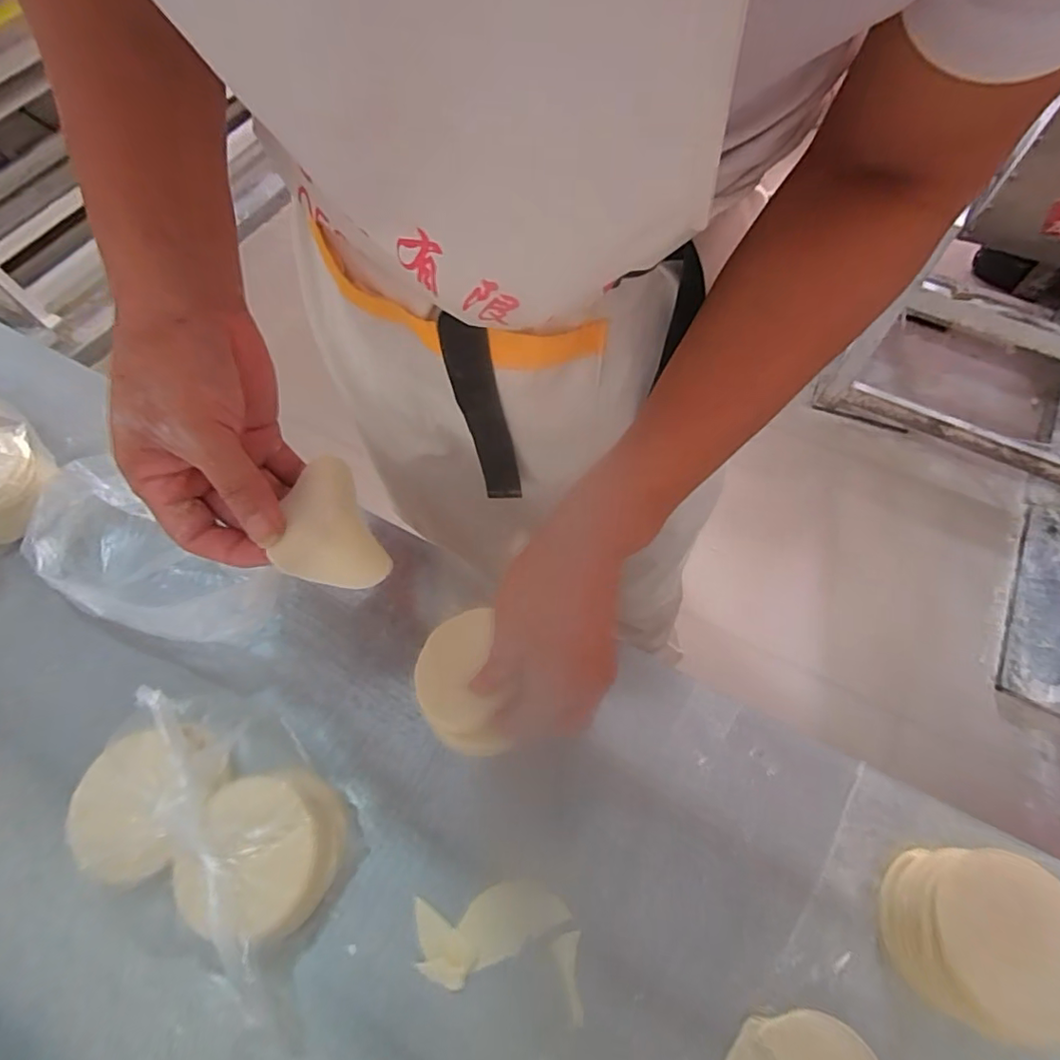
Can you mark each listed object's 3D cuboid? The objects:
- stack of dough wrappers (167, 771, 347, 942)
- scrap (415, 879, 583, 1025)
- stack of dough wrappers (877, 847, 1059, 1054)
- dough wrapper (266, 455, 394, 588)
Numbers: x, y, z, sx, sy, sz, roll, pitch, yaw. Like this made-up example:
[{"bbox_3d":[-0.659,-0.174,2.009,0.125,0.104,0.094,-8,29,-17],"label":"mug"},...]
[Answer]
[{"bbox_3d":[-0.169,0.205,0.348,0.087,0.055,0.086,-4,62,0],"label":"stack of dough wrappers"},{"bbox_3d":[-0.020,0.255,0.341,0.105,0.008,0.060,6,62,6],"label":"scrap"},{"bbox_3d":[0.269,0.240,0.321,0.098,0.043,0.092,14,63,10],"label":"stack of dough wrappers"},{"bbox_3d":[-0.123,0.001,0.321,0.057,0.013,0.080,-27,93,-33],"label":"dough wrapper"}]

